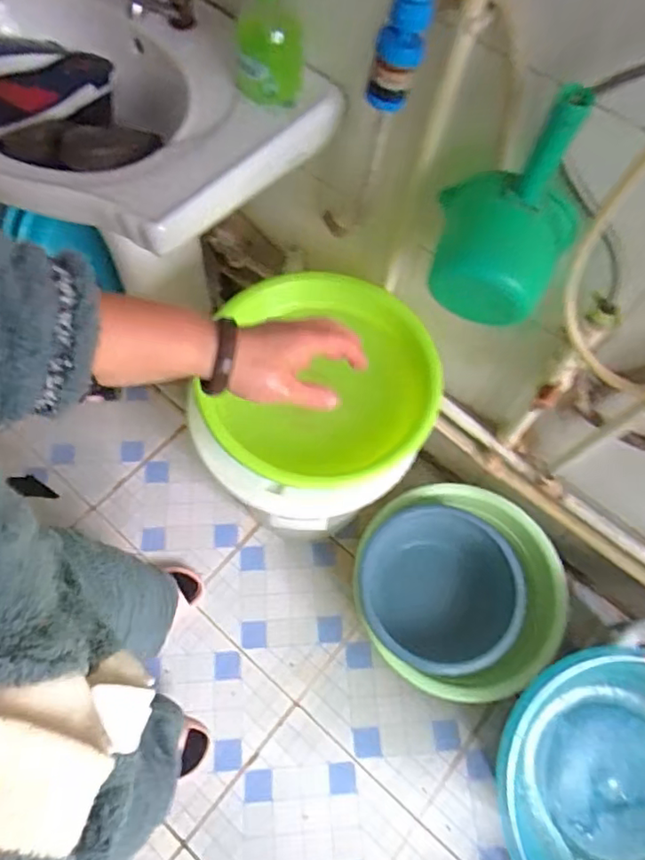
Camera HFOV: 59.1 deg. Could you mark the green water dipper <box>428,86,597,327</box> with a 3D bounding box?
[{"bbox_3d":[0.200,-0.226,0.634,0.160,0.253,0.105,22,66,7],"label":"green water dipper"}]

